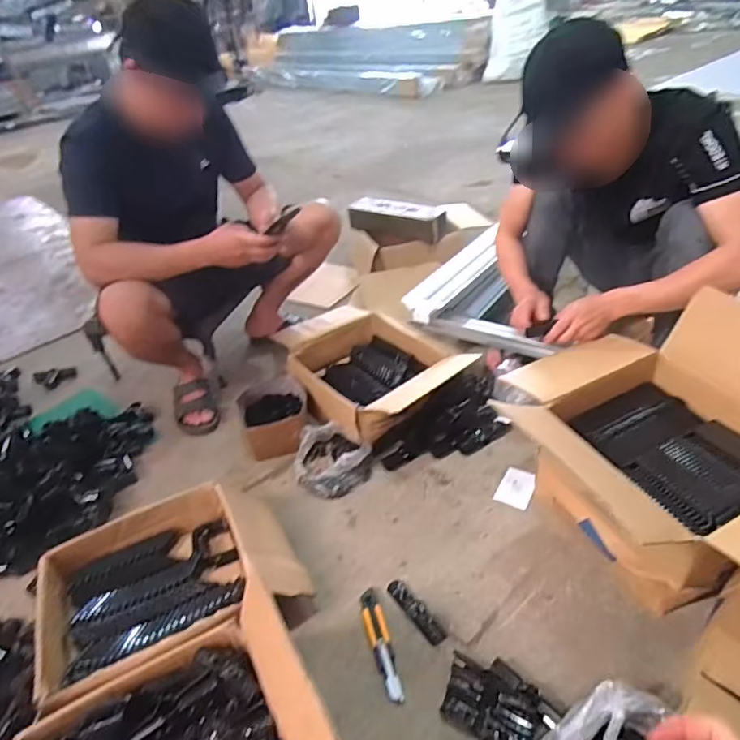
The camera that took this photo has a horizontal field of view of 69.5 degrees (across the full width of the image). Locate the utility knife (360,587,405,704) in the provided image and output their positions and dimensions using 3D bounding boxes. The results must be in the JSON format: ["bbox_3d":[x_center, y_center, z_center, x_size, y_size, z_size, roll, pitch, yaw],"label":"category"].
[{"bbox_3d":[0.017,0.448,0.879,0.036,0.011,0.188,-13,36,-8],"label":"utility knife"}]

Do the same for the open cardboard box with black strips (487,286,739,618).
[{"bbox_3d":[0.473,0.168,0.867,0.436,0.383,0.532,-22,38,-19],"label":"open cardboard box with black strips"}]

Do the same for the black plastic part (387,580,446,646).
[{"bbox_3d":[0.077,0.413,0.917,0.034,0.010,0.134,-26,39,-24],"label":"black plastic part"}]

